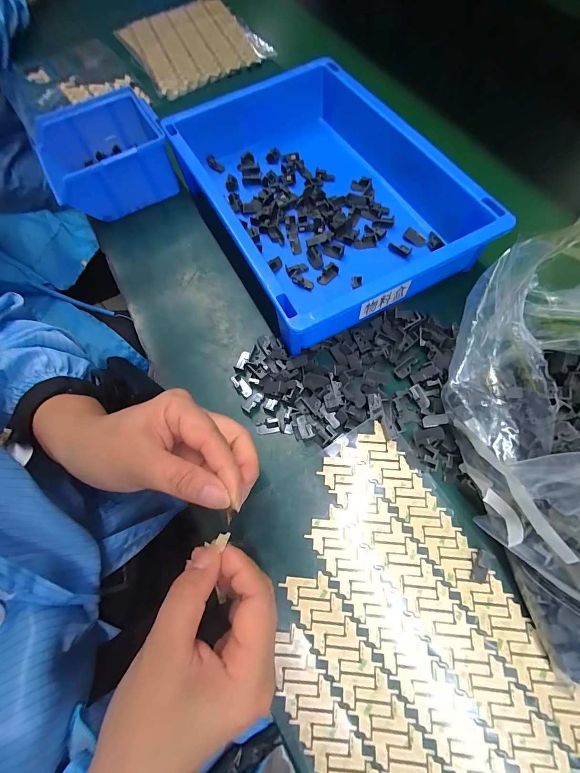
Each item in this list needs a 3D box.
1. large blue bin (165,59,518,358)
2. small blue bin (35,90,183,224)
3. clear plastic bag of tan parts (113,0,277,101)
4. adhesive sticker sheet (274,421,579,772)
[{"bbox_3d":[0.025,-0.195,0.342,0.209,0.075,0.304,-26,68,-10],"label":"large blue bin"},{"bbox_3d":[-0.211,-0.264,0.387,0.123,0.065,0.125,-25,68,-10],"label":"small blue bin"},{"bbox_3d":[-0.157,-0.543,0.527,0.187,0.012,0.224,-30,72,-5],"label":"clear plastic bag of tan parts"},{"bbox_3d":[0.066,0.164,0.225,0.163,0.010,0.234,-31,69,-9],"label":"adhesive sticker sheet"}]

